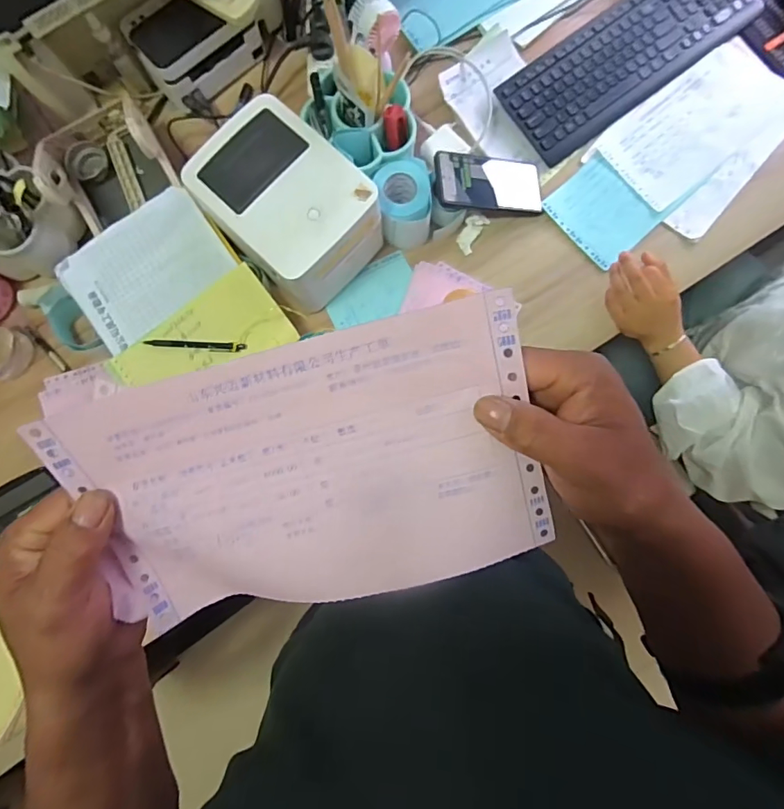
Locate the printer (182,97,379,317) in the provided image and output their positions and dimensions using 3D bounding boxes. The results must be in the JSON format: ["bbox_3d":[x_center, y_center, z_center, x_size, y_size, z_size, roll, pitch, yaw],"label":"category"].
[{"bbox_3d":[-0.134,-0.258,0.635,0.211,0.119,0.171,43,86,6],"label":"printer"}]

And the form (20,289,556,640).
[{"bbox_3d":[-0.045,0.037,0.246,0.233,0.015,0.138,-13,105,5],"label":"form"}]

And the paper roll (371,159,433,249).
[{"bbox_3d":[0.019,-0.276,0.667,0.072,0.075,0.088,-12,83,0],"label":"paper roll"}]

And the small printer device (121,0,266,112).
[{"bbox_3d":[-0.283,-0.531,0.706,0.168,0.085,0.103,-38,83,-3],"label":"small printer device"}]

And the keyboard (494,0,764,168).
[{"bbox_3d":[0.362,-0.535,0.717,0.417,0.016,0.143,-36,83,-3],"label":"keyboard"}]

